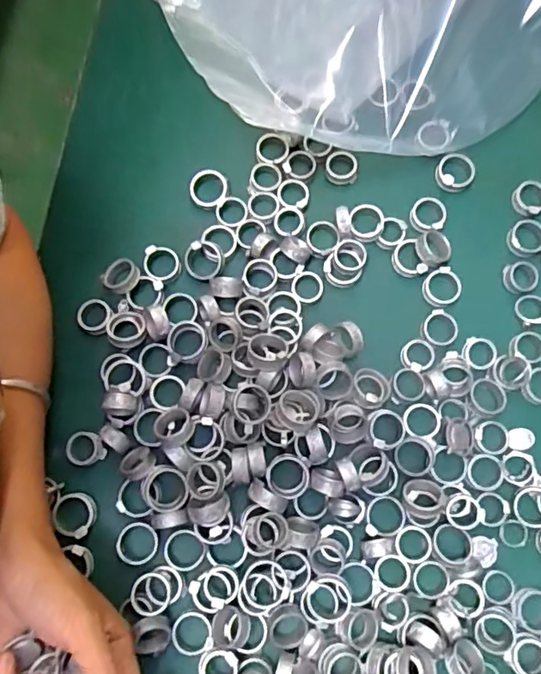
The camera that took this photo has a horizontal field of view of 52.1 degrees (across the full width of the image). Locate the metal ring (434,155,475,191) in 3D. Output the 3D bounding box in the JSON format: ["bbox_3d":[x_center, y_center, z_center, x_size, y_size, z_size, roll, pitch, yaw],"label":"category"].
[{"bbox_3d":[0.141,-0.126,0.422,0.029,0.009,0.027,5,94,5],"label":"metal ring"}]

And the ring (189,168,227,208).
[{"bbox_3d":[-0.046,-0.112,0.416,0.029,0.008,0.029,0,87,3],"label":"ring"}]

